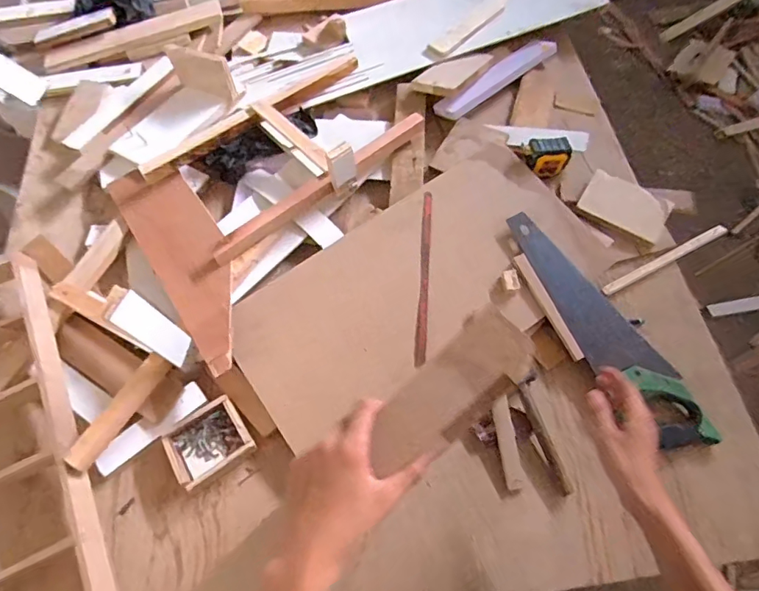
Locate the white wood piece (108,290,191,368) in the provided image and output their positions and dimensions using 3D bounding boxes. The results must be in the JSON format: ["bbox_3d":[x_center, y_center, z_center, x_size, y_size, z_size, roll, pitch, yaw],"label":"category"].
[{"bbox_3d":[-0.305,0.048,0.667,0.020,0.163,0.046,19,68,12],"label":"white wood piece"}]

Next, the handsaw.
[{"bbox_3d":[0.344,0.047,0.768,0.096,0.027,0.431,-33,75,-12],"label":"handsaw"}]

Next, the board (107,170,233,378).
[{"bbox_3d":[-0.327,-0.075,0.837,0.126,0.020,0.457,-32,64,-16],"label":"board"}]

